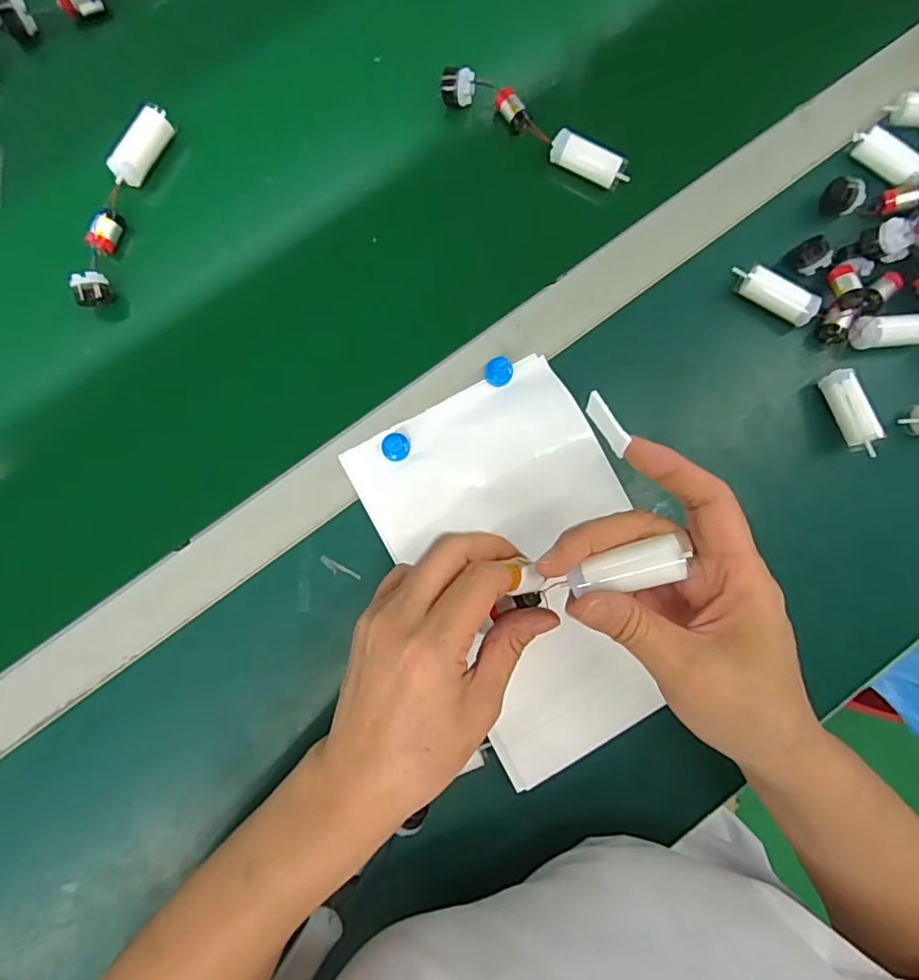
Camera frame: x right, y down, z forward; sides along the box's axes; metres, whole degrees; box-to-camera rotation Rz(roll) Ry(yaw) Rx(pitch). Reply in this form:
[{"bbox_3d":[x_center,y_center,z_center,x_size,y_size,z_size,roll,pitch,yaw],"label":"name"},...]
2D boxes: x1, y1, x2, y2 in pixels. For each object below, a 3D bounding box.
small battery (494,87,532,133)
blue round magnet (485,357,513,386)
[{"bbox_3d":[0.038,-0.270,0.386,0.014,0.018,0.028,-39,89,-9],"label":"small battery"},{"bbox_3d":[0.027,-0.080,0.362,0.019,0.012,0.018,1,84,-6],"label":"blue round magnet"}]

